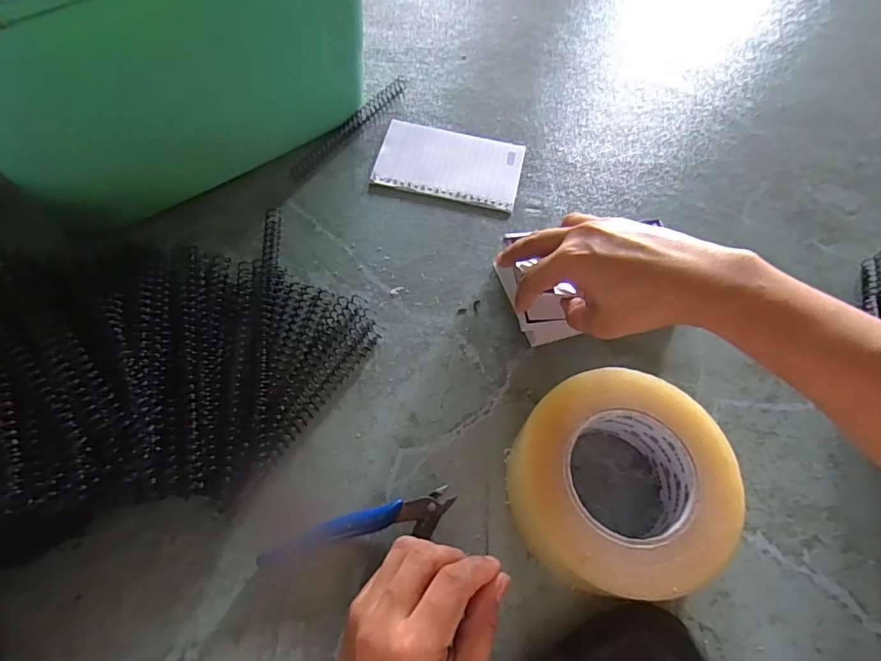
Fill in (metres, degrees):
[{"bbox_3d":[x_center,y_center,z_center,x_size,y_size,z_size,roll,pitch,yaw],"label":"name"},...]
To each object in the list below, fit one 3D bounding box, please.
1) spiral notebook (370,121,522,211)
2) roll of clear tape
[{"bbox_3d":[0.009,-0.154,0.469,0.129,0.004,0.080,13,63,5],"label":"spiral notebook"},{"bbox_3d":[0.108,0.096,0.322,0.132,0.052,0.126,1,63,-2],"label":"roll of clear tape"}]

